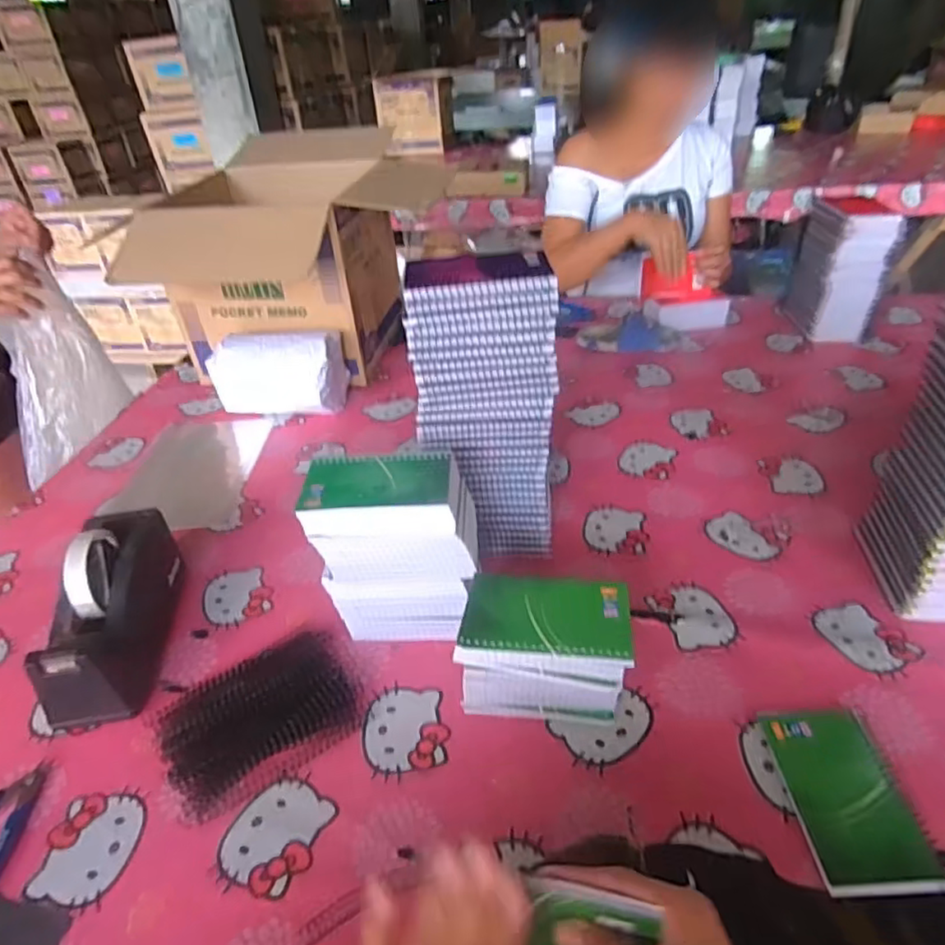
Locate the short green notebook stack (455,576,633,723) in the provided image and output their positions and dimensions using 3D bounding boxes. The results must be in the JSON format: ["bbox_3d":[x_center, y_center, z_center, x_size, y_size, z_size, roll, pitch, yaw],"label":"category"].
[{"bbox_3d":[0.062,0.157,0.532,0.133,0.109,0.079,3,37,9],"label":"short green notebook stack"}]

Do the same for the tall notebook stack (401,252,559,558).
[{"bbox_3d":[0.013,-0.048,0.647,0.139,0.326,0.085,-6,37,-3],"label":"tall notebook stack"}]

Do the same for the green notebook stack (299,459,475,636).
[{"bbox_3d":[-0.072,0.078,0.605,0.153,0.181,0.089,0,37,5],"label":"green notebook stack"}]

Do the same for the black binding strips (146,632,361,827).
[{"bbox_3d":[-0.187,0.209,0.549,0.164,0.022,0.127,-25,42,-26],"label":"black binding strips"}]

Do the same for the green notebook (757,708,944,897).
[{"bbox_3d":[0.287,0.245,0.474,0.082,0.012,0.136,-3,37,2],"label":"green notebook"}]

